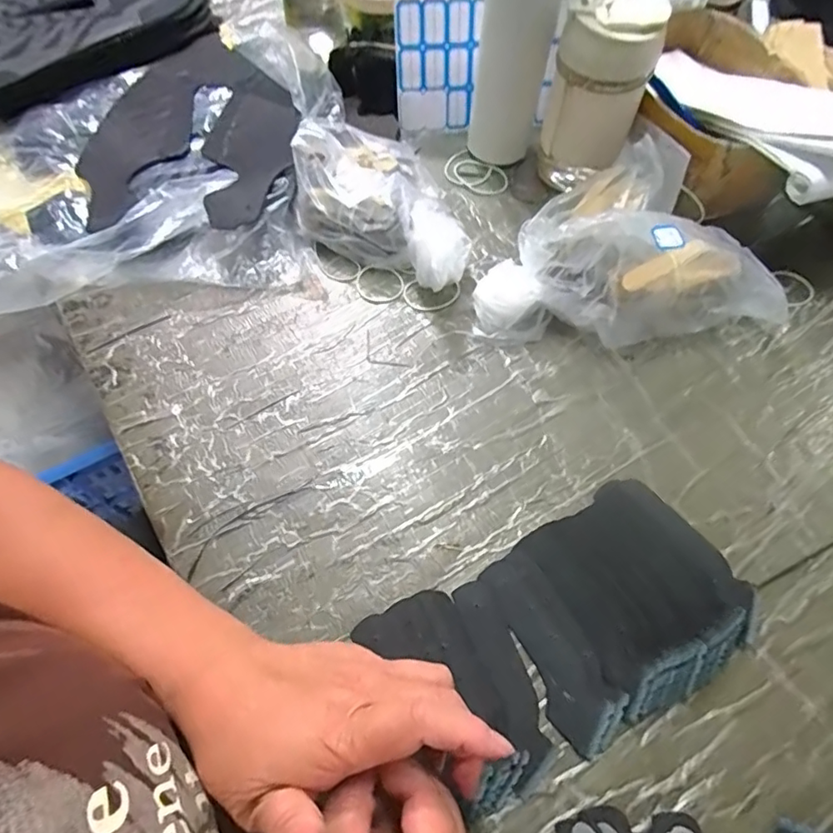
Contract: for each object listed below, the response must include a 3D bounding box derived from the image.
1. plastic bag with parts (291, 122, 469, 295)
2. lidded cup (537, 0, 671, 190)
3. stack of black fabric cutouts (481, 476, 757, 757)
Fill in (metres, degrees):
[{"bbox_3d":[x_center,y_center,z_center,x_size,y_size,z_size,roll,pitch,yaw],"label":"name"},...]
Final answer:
[{"bbox_3d":[-0.021,-0.201,0.514,0.190,0.072,0.131,30,66,15],"label":"plastic bag with parts"},{"bbox_3d":[0.163,-0.294,0.510,0.082,0.148,0.068,18,64,10],"label":"lidded cup"},{"bbox_3d":[0.136,0.122,0.370,0.153,0.024,0.128,-29,65,-14],"label":"stack of black fabric cutouts"}]

